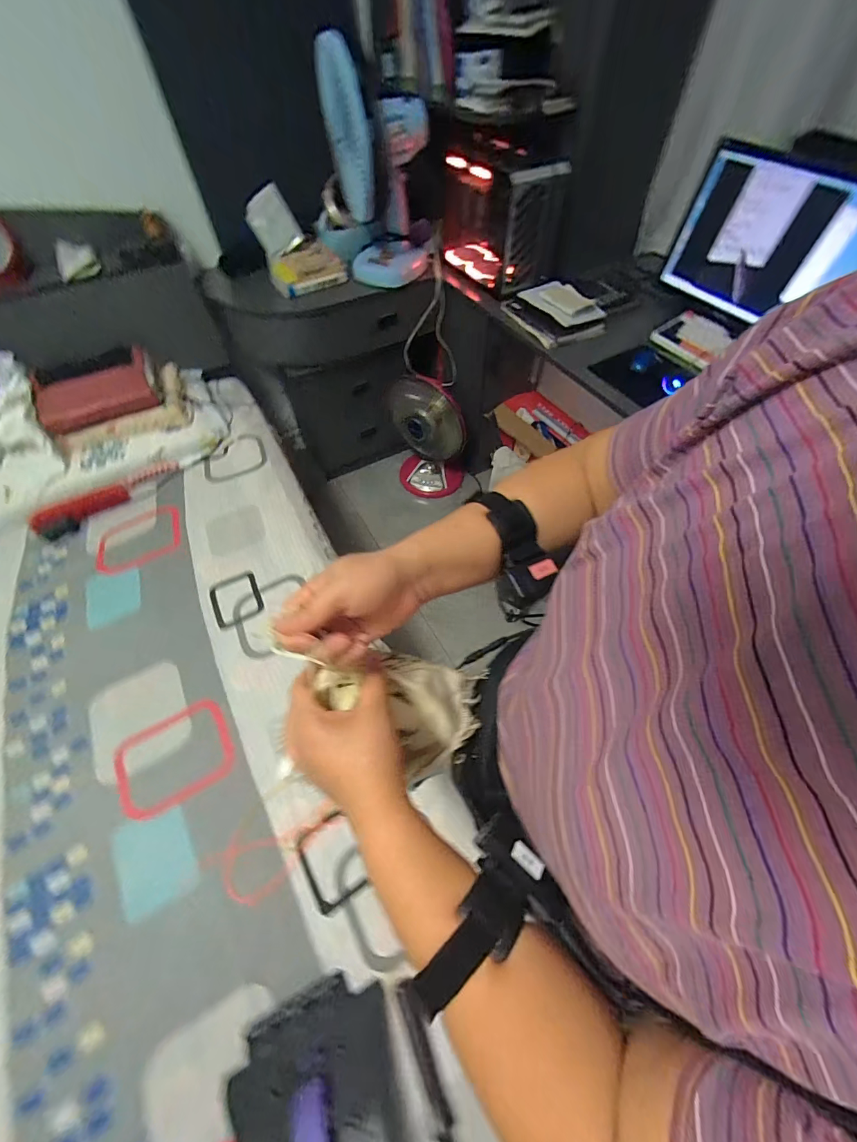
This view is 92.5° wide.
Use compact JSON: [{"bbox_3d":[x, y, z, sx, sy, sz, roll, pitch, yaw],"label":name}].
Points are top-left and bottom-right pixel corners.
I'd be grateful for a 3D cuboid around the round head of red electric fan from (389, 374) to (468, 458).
[{"bbox_3d":[-0.005,-0.620,1.693,0.285,0.321,0.105,-9,57,-5],"label":"round head of red electric fan"}]

